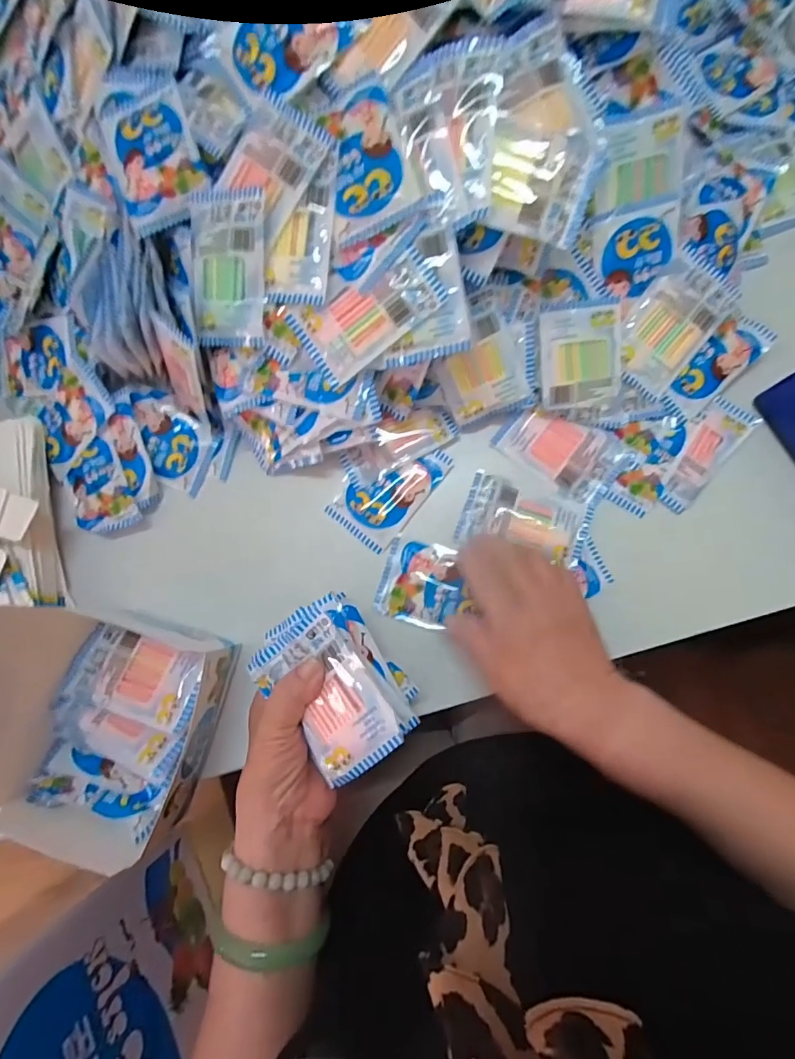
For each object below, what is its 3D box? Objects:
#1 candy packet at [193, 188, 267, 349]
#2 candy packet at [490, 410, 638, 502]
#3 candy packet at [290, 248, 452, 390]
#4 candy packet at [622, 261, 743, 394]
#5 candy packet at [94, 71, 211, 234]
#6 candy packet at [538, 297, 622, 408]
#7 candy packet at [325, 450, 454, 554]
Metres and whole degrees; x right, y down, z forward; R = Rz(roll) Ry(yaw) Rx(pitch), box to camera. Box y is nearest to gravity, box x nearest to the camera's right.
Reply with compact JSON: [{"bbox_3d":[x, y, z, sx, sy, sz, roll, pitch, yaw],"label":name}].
[{"bbox_3d":[-0.124,-0.190,0.357,0.061,0.009,0.104,9,108,18],"label":"candy packet"},{"bbox_3d":[0.140,-0.067,0.421,0.107,0.018,0.058,29,83,7],"label":"candy packet"},{"bbox_3d":[-0.022,-0.156,0.347,0.103,0.005,0.059,-33,95,15],"label":"candy packet"},{"bbox_3d":[0.220,-0.164,0.391,0.063,0.007,0.092,38,102,-5],"label":"candy packet"},{"bbox_3d":[-0.185,-0.289,0.365,0.066,0.019,0.127,-20,81,-1],"label":"candy packet"},{"bbox_3d":[0.147,-0.142,0.391,0.064,0.005,0.077,-8,102,0],"label":"candy packet"},{"bbox_3d":[-0.007,-0.036,0.422,0.062,0.007,0.101,39,84,8],"label":"candy packet"}]

